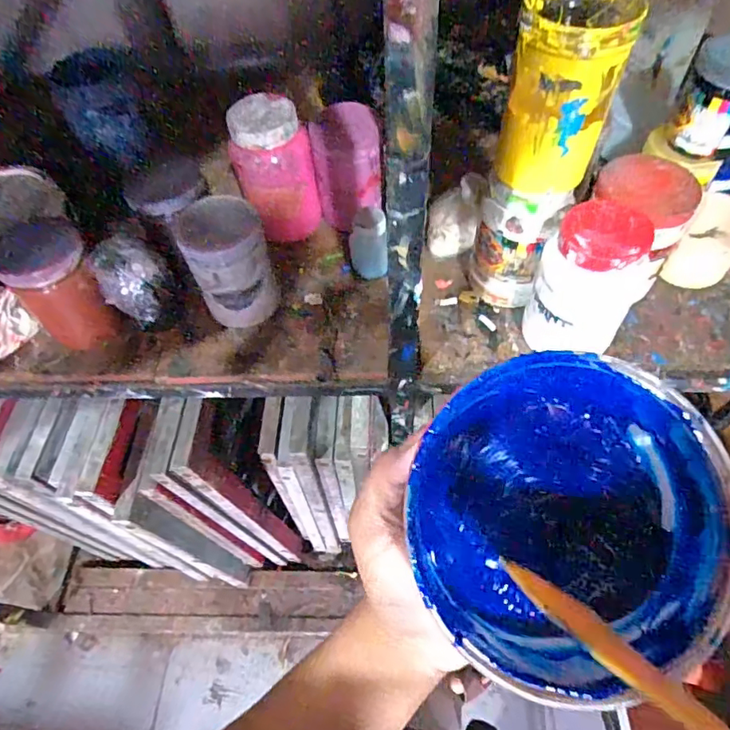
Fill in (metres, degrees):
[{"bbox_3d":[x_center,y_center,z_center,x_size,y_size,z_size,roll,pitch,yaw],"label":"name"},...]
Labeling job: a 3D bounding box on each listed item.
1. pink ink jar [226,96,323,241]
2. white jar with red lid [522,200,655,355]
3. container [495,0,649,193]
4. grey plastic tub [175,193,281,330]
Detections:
[{"bbox_3d":[-0.110,-0.246,0.675,0.099,0.162,0.083,-12,58,-4],"label":"pink ink jar"},{"bbox_3d":[0.235,-0.085,0.555,0.093,0.163,0.094,-2,58,3],"label":"white jar with red lid"},{"bbox_3d":[0.175,-0.244,0.473,0.089,0.143,0.094,6,58,7],"label":"container"},{"bbox_3d":[-0.153,-0.116,0.612,0.084,0.147,0.087,-2,58,3],"label":"grey plastic tub"}]

